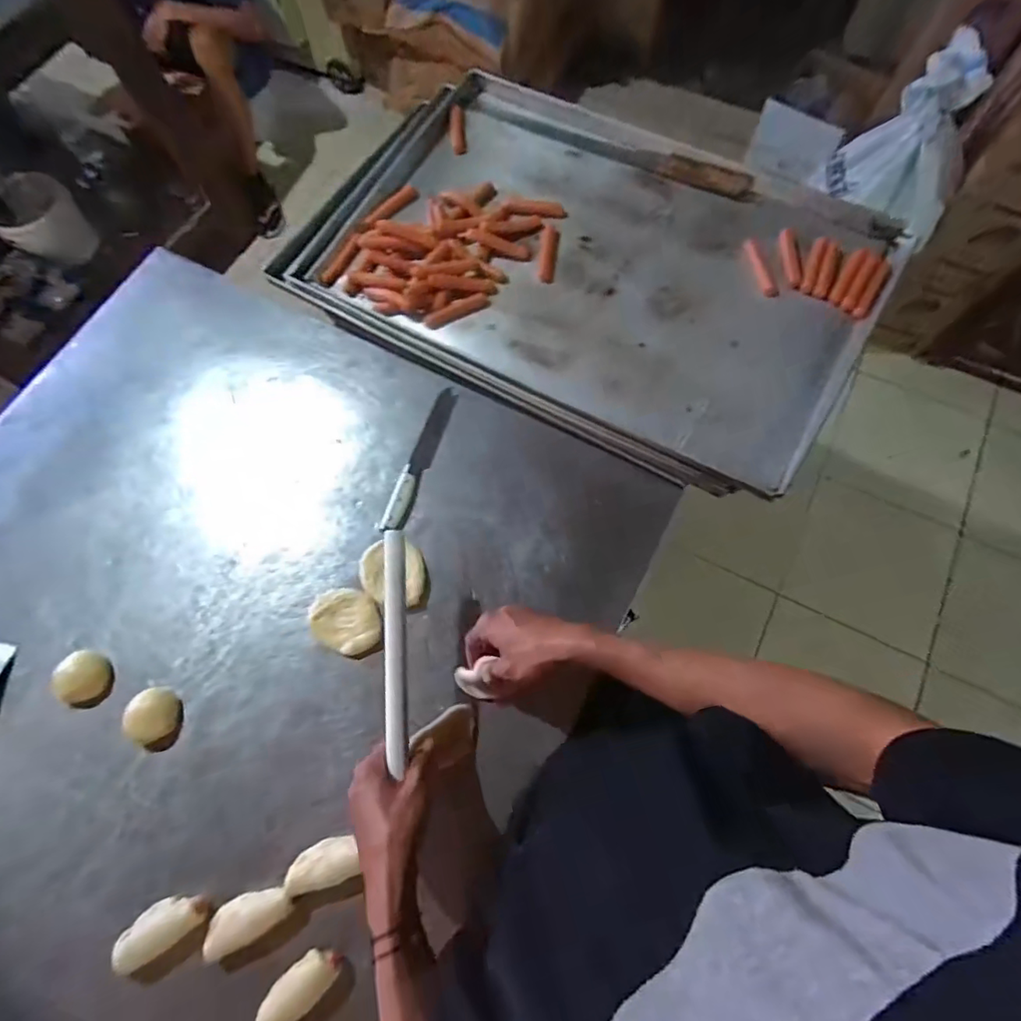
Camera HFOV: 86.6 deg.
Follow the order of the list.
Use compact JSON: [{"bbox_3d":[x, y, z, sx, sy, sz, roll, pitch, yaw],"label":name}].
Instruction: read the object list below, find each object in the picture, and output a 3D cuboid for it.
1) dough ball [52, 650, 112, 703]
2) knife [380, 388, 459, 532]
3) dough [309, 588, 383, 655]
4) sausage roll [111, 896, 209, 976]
[{"bbox_3d":[-0.515,0.200,0.657,0.059,0.034,0.058,-1,72,2],"label":"dough ball"},{"bbox_3d":[-0.119,-0.071,0.719,0.032,0.015,0.214,19,74,8],"label":"knife"},{"bbox_3d":[-0.197,0.132,0.653,0.088,0.020,0.070,22,74,8],"label":"dough"},{"bbox_3d":[-0.360,0.427,0.552,0.096,0.050,0.046,-34,74,-9],"label":"sausage roll"}]

